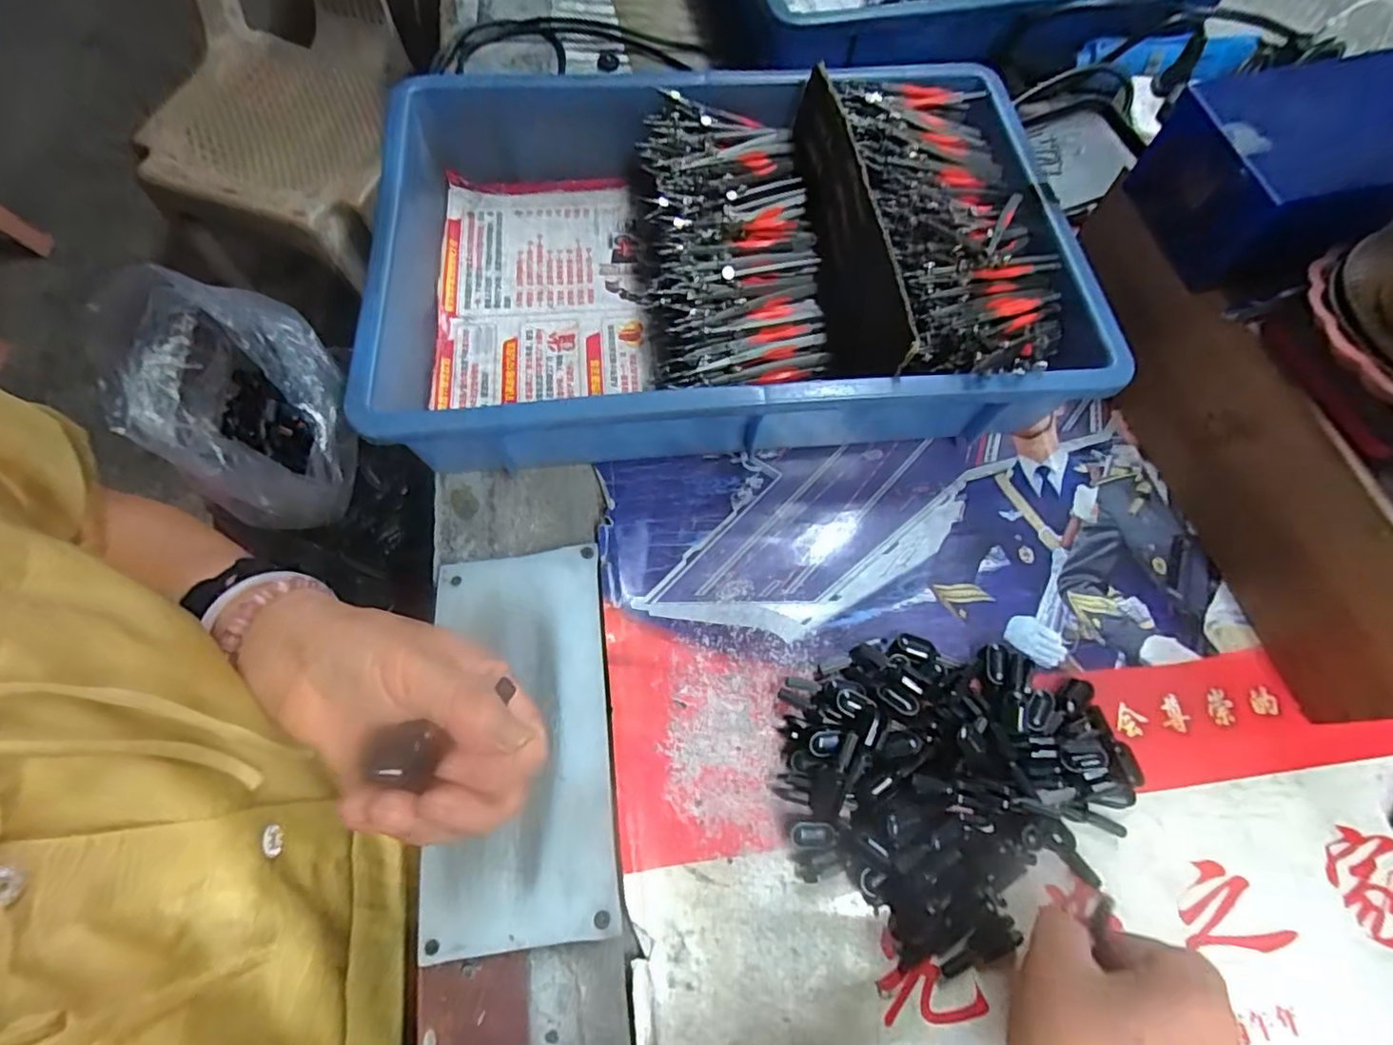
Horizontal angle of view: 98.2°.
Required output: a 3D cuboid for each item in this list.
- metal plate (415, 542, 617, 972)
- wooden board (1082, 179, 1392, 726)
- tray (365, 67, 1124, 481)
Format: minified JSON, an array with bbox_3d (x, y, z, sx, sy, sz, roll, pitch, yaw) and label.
[{"bbox_3d":[-0.093,0.111,0.321,0.091,0.006,0.197,-4,67,-8],"label":"metal plate"},{"bbox_3d":[0.311,-0.047,0.357,0.016,0.103,0.318,-15,68,-9],"label":"wooden board"},{"bbox_3d":[0.019,-0.182,0.409,0.425,0.087,0.294,-4,67,-4],"label":"tray"}]

